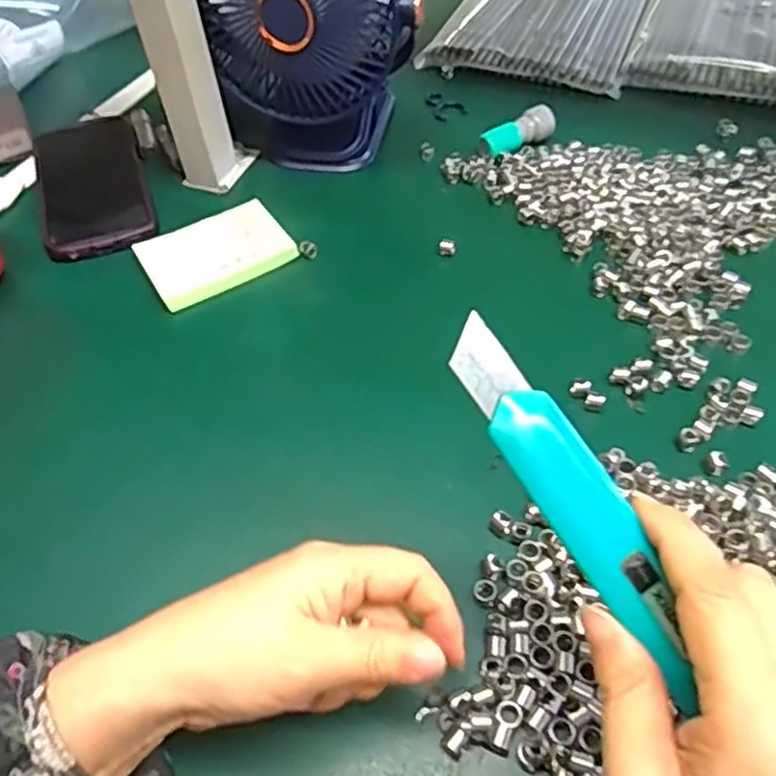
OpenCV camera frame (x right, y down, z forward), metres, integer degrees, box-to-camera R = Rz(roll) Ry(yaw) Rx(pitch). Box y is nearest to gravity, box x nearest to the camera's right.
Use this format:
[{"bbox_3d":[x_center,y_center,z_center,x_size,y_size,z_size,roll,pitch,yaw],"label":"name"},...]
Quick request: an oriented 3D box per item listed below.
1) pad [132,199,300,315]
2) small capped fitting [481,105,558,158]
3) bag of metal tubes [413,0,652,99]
[{"bbox_3d":[-0.118,-0.093,0.485,0.096,0.016,0.062,-28,53,-18],"label":"pad"},{"bbox_3d":[0.103,-0.201,0.552,0.060,0.020,0.022,-28,53,-18],"label":"small capped fitting"},{"bbox_3d":[0.172,-0.409,0.719,0.221,0.041,0.354,21,54,20],"label":"bag of metal tubes"}]

